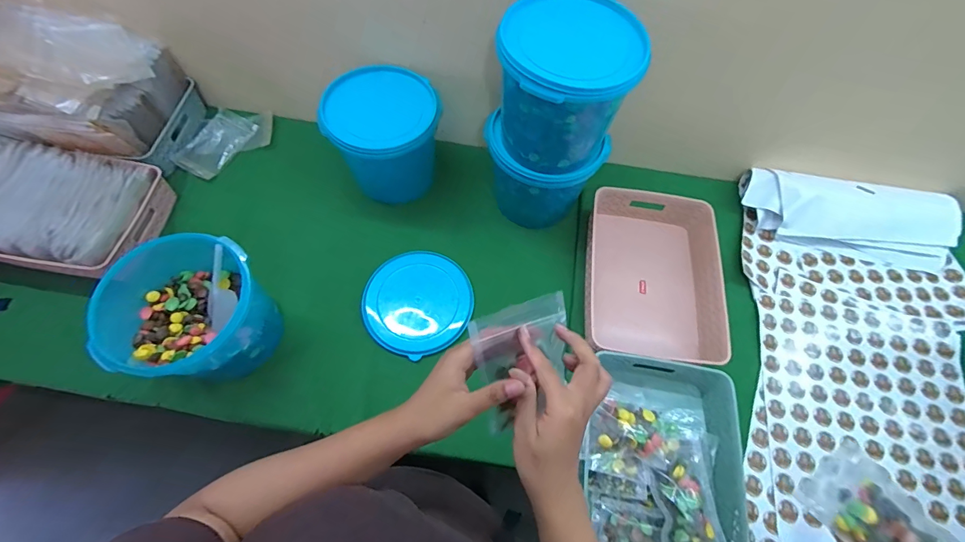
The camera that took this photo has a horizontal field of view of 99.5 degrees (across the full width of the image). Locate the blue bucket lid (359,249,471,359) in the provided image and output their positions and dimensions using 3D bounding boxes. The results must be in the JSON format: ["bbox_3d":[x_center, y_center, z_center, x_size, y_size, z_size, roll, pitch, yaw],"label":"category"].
[{"bbox_3d":[-0.122,0.057,0.770,0.192,0.028,0.196,0,68,0],"label":"blue bucket lid"}]

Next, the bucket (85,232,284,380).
[{"bbox_3d":[-0.449,0.071,0.668,0.213,0.184,0.205,1,66,-2],"label":"bucket"}]

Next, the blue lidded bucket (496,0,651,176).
[{"bbox_3d":[0.124,-0.277,0.629,0.190,0.170,0.180,1,66,-2],"label":"blue lidded bucket"}]

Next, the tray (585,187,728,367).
[{"bbox_3d":[0.311,0.006,0.761,0.235,0.084,0.315,8,68,3],"label":"tray"}]

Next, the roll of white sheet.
[{"bbox_3d":[0.733,-0.115,0.814,0.389,0.059,0.153,15,68,6],"label":"roll of white sheet"}]

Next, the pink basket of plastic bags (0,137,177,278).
[{"bbox_3d":[-0.791,-0.113,0.758,0.318,0.104,0.227,5,66,0],"label":"pink basket of plastic bags"}]

